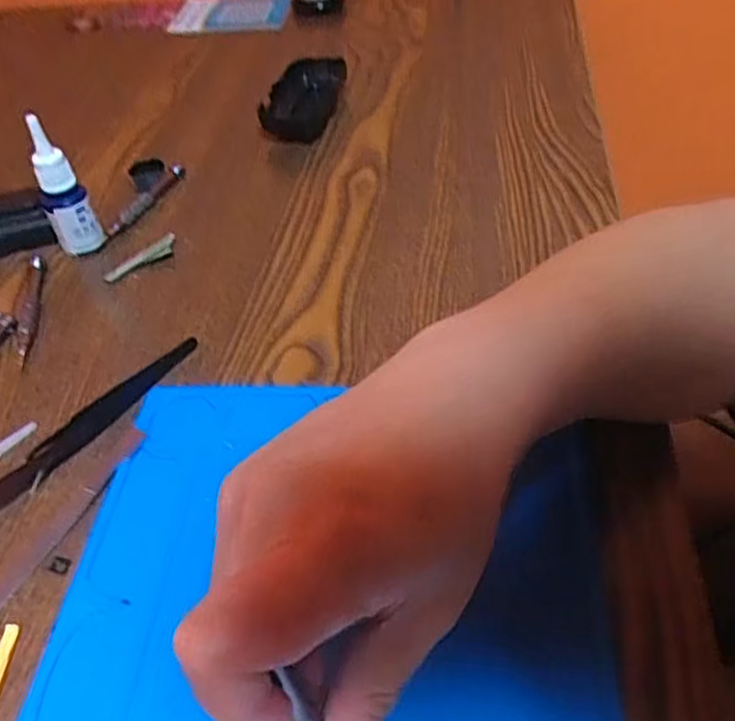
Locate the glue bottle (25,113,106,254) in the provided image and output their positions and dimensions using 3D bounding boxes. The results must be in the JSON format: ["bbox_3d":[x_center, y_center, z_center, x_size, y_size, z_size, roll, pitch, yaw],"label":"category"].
[{"bbox_3d":[-0.201,-0.111,0.483,0.029,0.091,0.021,-25,48,-18],"label":"glue bottle"}]

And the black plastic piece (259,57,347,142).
[{"bbox_3d":[-0.053,-0.227,0.628,0.053,0.027,0.109,4,46,10],"label":"black plastic piece"}]

